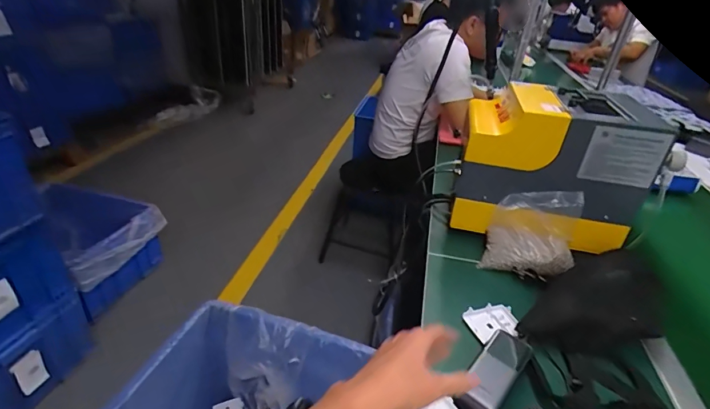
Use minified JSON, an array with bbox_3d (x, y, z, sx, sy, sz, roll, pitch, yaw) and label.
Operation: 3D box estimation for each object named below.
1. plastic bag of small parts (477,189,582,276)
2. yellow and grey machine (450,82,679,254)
[{"bbox_3d":[0.339,0.058,0.739,0.163,0.135,0.104,10,32,9],"label":"plastic bag of small parts"},{"bbox_3d":[0.375,-0.079,0.775,0.312,0.253,0.196,10,32,9],"label":"yellow and grey machine"}]

